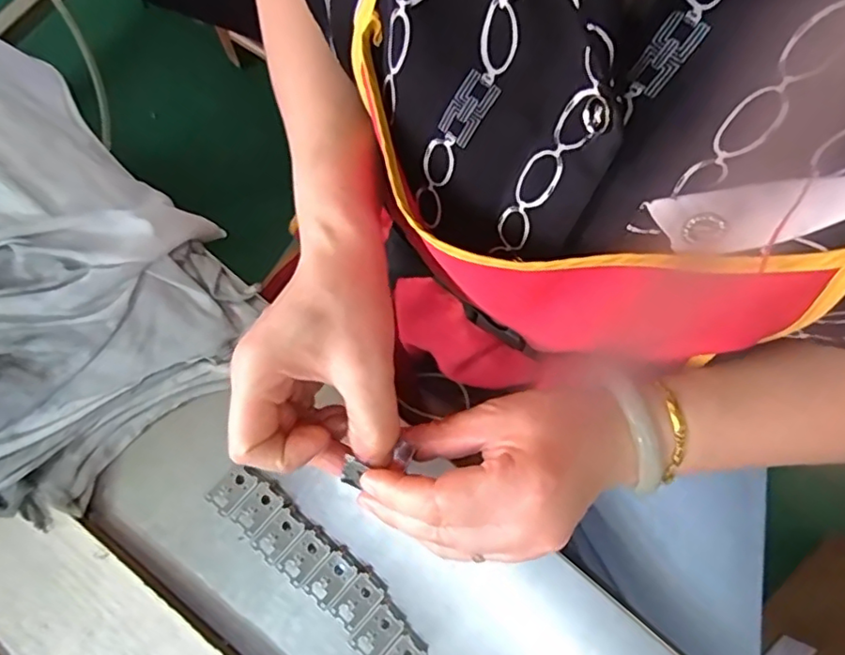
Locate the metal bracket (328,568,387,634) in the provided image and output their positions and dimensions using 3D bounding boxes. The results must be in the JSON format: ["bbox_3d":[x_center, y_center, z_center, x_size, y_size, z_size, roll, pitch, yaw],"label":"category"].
[{"bbox_3d":[-0.042,0.179,0.395,0.022,0.008,0.033,42,81,10],"label":"metal bracket"}]

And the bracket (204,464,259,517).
[{"bbox_3d":[-0.130,0.110,0.407,0.021,0.004,0.033,41,81,10],"label":"bracket"}]

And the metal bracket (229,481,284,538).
[{"bbox_3d":[-0.111,0.123,0.405,0.021,0.004,0.032,40,81,9],"label":"metal bracket"}]

